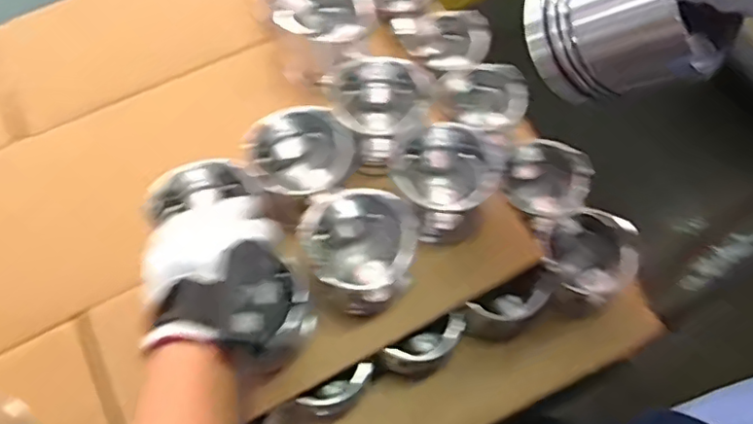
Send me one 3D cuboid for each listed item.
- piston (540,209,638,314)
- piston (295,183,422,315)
[{"bbox_3d":[0.212,0.054,0.618,0.085,0.087,0.089,11,65,7],"label":"piston"},{"bbox_3d":[-0.015,0.034,0.518,0.097,0.073,0.094,-1,64,1],"label":"piston"}]

